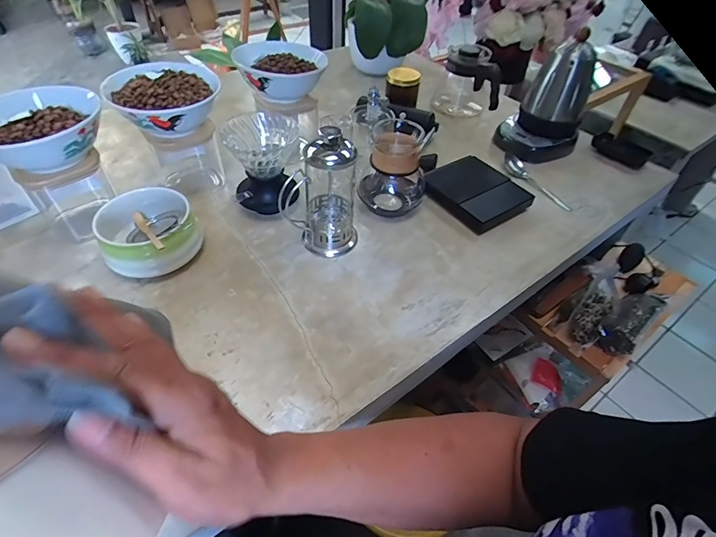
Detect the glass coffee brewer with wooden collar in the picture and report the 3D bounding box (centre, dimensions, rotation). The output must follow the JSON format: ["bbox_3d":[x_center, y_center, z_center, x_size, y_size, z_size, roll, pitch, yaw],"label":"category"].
[{"bbox_3d":[0.062,-0.161,0.652,0.096,0.130,0.111,15,47,11],"label":"glass coffee brewer with wooden collar"}]

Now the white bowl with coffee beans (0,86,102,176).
[{"bbox_3d":[-0.405,-0.174,0.516,0.150,0.067,0.123,-32,56,-28],"label":"white bowl with coffee beans"}]

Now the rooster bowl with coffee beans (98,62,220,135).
[{"bbox_3d":[-0.286,-0.256,0.596,0.152,0.058,0.153,2,46,-2],"label":"rooster bowl with coffee beans"}]

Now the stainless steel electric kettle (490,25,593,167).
[{"bbox_3d":[0.361,-0.324,0.765,0.132,0.200,0.139,36,55,26],"label":"stainless steel electric kettle"}]

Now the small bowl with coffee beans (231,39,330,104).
[{"bbox_3d":[-0.137,-0.331,0.676,0.124,0.068,0.131,2,47,-2],"label":"small bowl with coffee beans"}]

